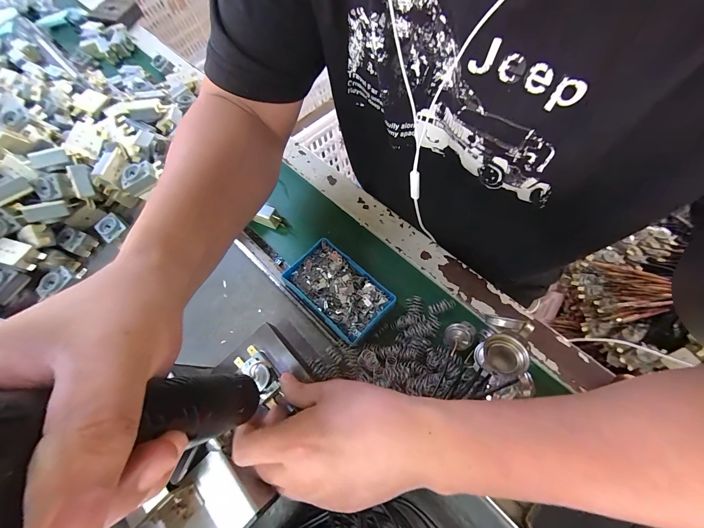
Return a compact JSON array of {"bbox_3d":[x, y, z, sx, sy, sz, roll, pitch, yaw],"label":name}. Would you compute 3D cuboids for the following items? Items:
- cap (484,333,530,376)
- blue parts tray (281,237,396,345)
[{"bbox_3d":[0.101,0.059,0.198,0.026,0.008,0.024,23,89,38],"label":"cap"},{"bbox_3d":[-0.016,0.028,0.338,0.114,0.021,0.069,40,76,20],"label":"blue parts tray"}]

